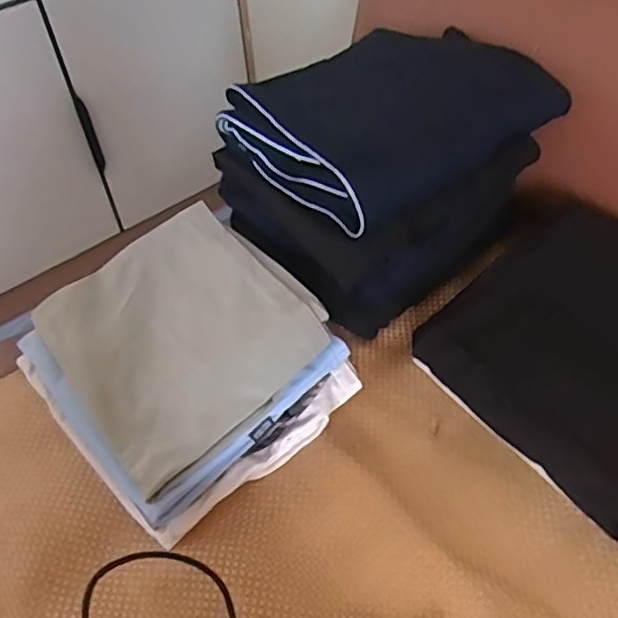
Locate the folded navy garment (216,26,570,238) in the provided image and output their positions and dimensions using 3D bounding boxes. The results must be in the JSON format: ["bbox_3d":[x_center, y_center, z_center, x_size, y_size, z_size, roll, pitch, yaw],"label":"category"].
[{"bbox_3d":[0.069,-0.200,0.629,0.267,0.071,0.247,-29,52,-20],"label":"folded navy garment"}]

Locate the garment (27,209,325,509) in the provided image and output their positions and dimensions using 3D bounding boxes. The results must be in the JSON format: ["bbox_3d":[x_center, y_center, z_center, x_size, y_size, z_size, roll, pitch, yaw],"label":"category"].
[{"bbox_3d":[-0.128,0.015,0.586,0.217,0.025,0.251,-41,55,-9],"label":"garment"}]

